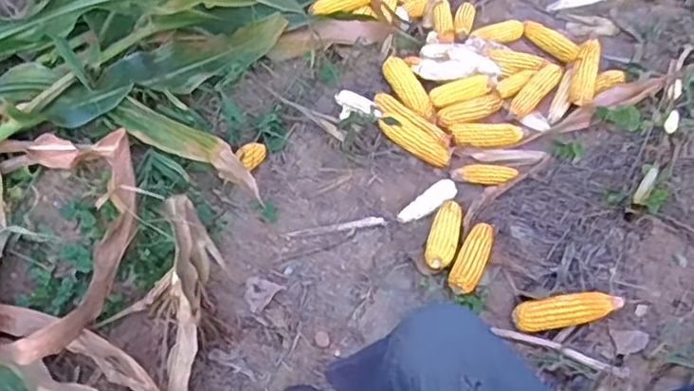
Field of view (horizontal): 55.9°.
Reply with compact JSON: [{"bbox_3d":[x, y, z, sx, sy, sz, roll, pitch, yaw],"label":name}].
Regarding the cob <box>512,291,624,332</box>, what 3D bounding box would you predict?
[{"bbox_3d":[0.384,0.202,1.137,0.190,0.051,0.047,-1,43,-4],"label":"cob"}]

